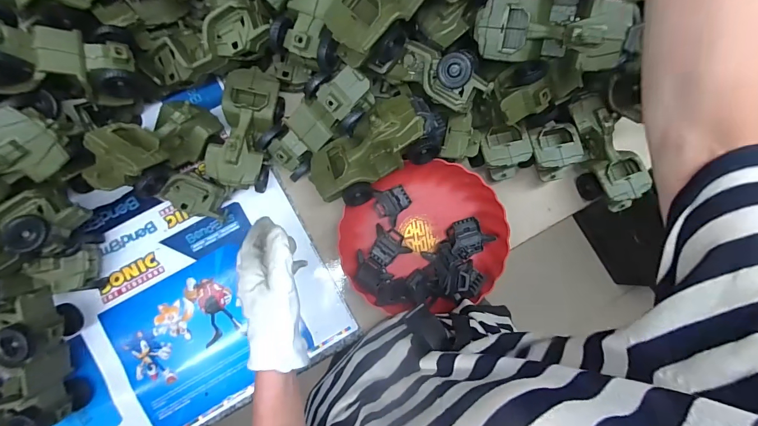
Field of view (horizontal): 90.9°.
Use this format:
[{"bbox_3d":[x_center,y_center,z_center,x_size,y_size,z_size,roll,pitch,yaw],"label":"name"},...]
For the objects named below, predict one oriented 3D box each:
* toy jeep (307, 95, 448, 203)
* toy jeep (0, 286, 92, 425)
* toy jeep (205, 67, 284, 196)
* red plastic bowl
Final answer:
[{"bbox_3d":[-0.009,-0.084,0.504,0.183,0.069,0.095,-30,85,19],"label":"toy jeep"},{"bbox_3d":[-0.453,0.190,0.486,0.077,0.093,0.184,0,102,-5],"label":"toy jeep"},{"bbox_3d":[-0.200,-0.124,0.558,0.080,0.057,0.170,11,81,-3],"label":"toy jeep"},{"bbox_3d":[0.067,0.039,0.576,0.240,0.057,0.221,1,82,-5],"label":"red plastic bowl"}]

